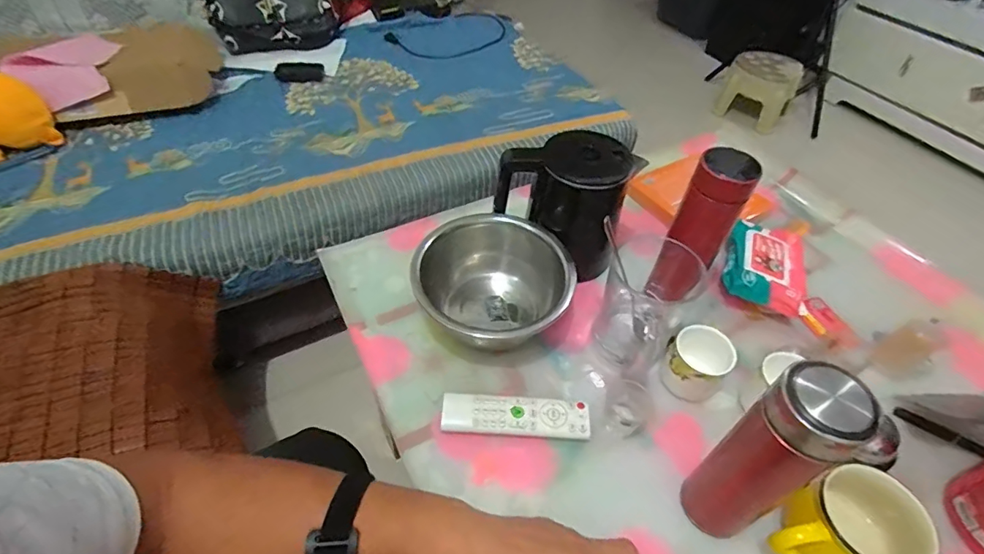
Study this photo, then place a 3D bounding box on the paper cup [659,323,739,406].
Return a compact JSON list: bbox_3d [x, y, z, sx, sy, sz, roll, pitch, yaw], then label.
[{"bbox_3d":[0.236,0.102,0.564,0.068,0.075,0.058,26,53,19],"label":"paper cup"}]

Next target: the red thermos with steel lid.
[{"bbox_3d":[0.222,0.162,0.407,0.063,0.246,0.060,-19,52,-18],"label":"red thermos with steel lid"}]

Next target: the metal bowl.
[{"bbox_3d":[0.003,0.011,0.615,0.161,0.094,0.184,-19,52,-18],"label":"metal bowl"}]

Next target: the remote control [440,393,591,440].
[{"bbox_3d":[0.026,0.153,0.543,0.160,0.019,0.048,4,48,1],"label":"remote control"}]

